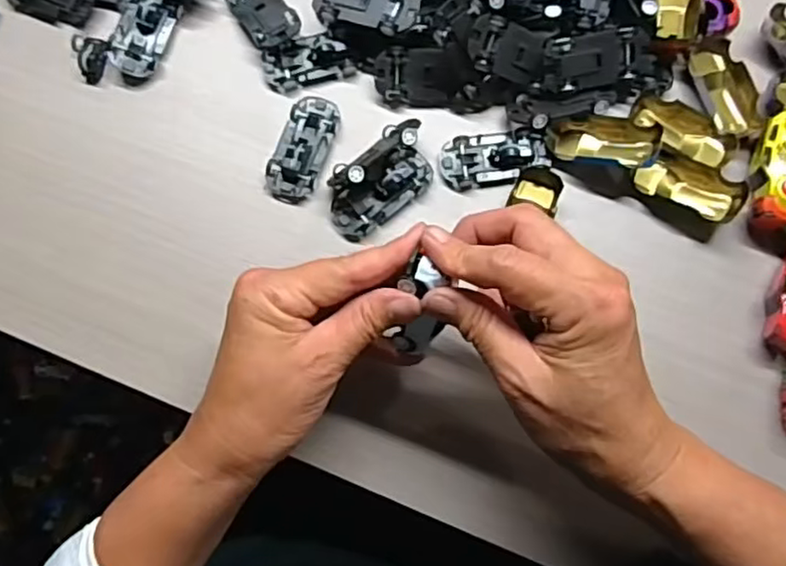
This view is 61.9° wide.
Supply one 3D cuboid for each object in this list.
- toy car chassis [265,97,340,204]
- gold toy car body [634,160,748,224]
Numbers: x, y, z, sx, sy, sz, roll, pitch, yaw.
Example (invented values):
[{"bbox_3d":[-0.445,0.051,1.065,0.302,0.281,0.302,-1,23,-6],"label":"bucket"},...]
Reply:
[{"bbox_3d":[-0.055,-0.083,0.398,0.029,0.015,0.069,18,78,4],"label":"toy car chassis"},{"bbox_3d":[0.178,-0.058,0.393,0.059,0.015,0.027,25,78,5],"label":"gold toy car body"}]

